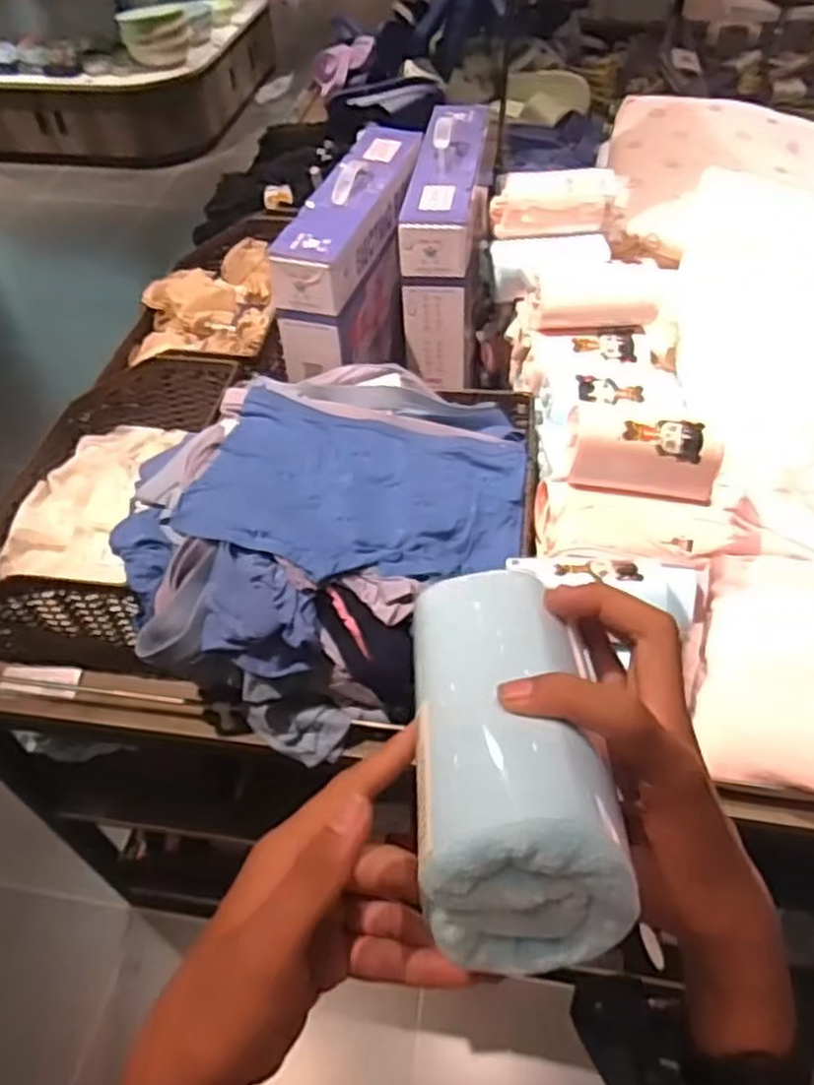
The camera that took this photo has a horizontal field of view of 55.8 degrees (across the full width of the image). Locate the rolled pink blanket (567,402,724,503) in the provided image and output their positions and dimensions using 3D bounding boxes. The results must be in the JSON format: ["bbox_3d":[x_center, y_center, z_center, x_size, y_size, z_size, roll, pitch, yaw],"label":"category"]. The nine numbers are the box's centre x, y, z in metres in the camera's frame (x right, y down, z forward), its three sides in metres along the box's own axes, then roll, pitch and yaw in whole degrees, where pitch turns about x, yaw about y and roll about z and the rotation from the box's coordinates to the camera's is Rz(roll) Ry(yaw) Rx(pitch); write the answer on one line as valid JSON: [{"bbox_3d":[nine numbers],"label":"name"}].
[{"bbox_3d":[0.259,-0.096,0.831,0.156,0.080,0.063,10,50,11],"label":"rolled pink blanket"}]

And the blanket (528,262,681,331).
[{"bbox_3d":[0.257,-0.325,1.009,0.186,0.056,0.072,1,49,3],"label":"blanket"}]

